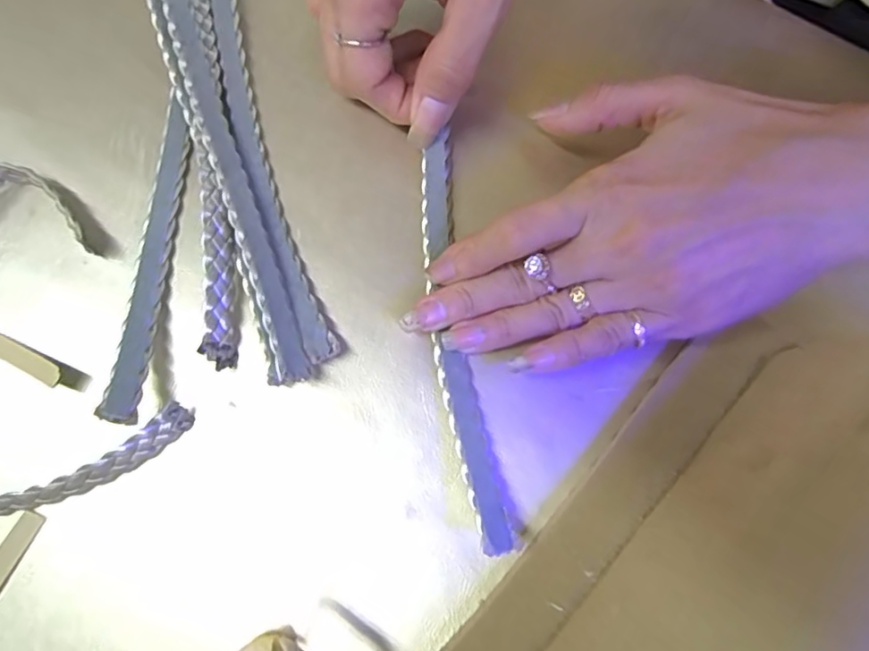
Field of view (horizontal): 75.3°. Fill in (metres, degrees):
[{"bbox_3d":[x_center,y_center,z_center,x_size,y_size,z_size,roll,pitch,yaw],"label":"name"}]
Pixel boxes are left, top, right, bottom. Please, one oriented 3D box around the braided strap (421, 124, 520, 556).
[{"bbox_3d":[0.009,0.002,0.220,0.016,0.016,0.161,-7,73,-2],"label":"braided strap"}]

